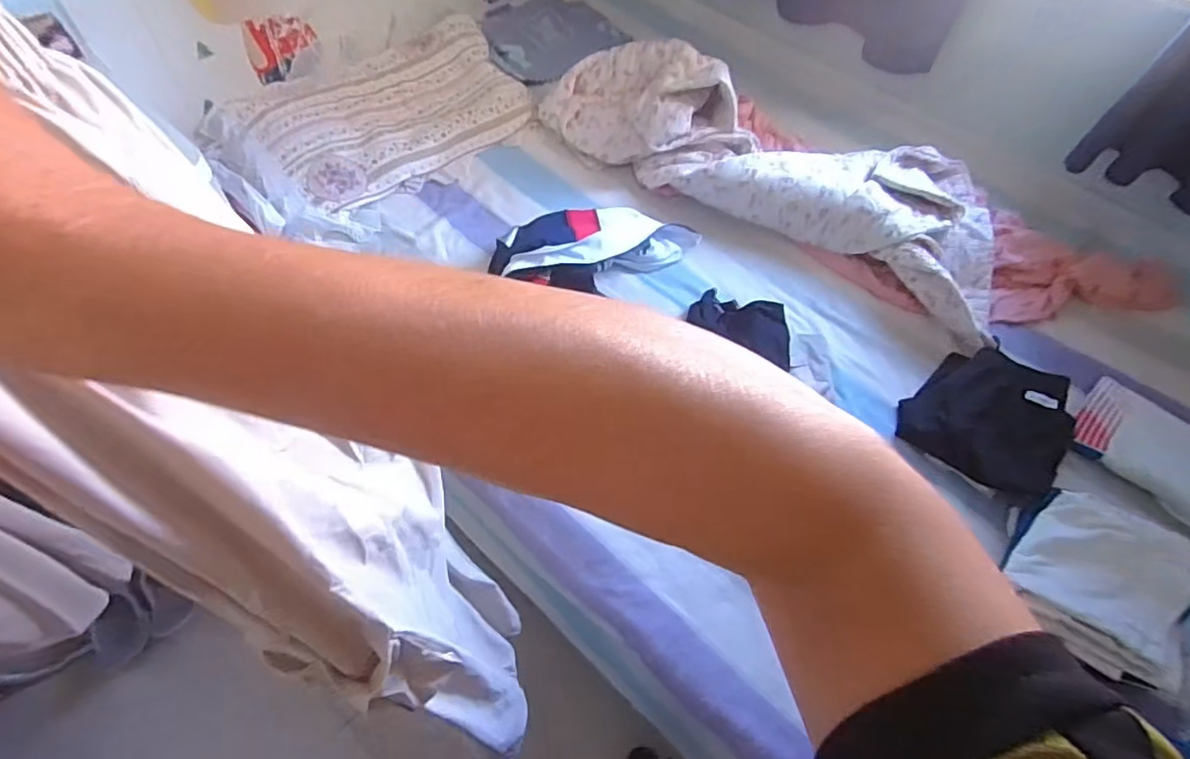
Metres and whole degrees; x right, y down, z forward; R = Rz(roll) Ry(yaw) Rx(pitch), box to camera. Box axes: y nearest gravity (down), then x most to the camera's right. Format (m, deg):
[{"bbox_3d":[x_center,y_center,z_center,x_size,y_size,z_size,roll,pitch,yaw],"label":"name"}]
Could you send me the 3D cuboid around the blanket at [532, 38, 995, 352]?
[{"bbox_3d":[0.415,-0.537,1.385,1.168,0.173,0.416,34,62,17],"label":"blanket"}]

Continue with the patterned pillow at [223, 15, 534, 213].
[{"bbox_3d":[-0.514,-0.673,1.454,0.681,0.114,0.402,-36,67,-23],"label":"patterned pillow"}]

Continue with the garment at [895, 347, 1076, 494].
[{"bbox_3d":[0.736,0.074,1.091,0.251,0.103,0.257,-33,66,-22],"label":"garment"}]

